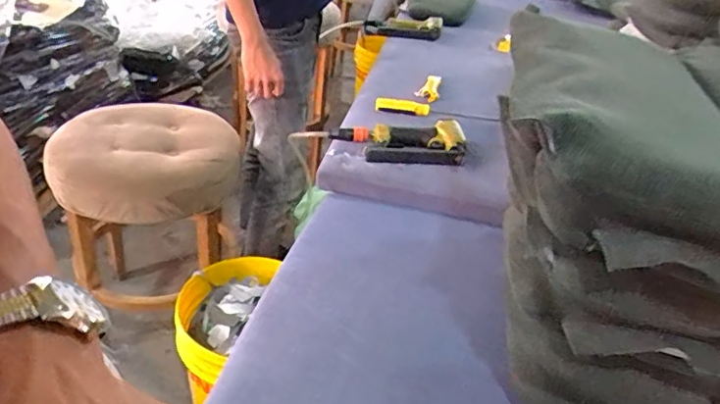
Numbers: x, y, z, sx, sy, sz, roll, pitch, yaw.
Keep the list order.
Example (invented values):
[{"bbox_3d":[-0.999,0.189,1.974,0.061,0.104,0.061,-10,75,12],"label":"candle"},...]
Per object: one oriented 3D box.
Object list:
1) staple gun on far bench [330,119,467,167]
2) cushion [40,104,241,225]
[{"bbox_3d":[0.072,-0.119,1.069,0.250,0.039,0.133,3,33,-7],"label":"staple gun on far bench"},{"bbox_3d":[-0.529,-0.114,1.408,0.451,0.130,0.428,2,33,-10],"label":"cushion"}]

